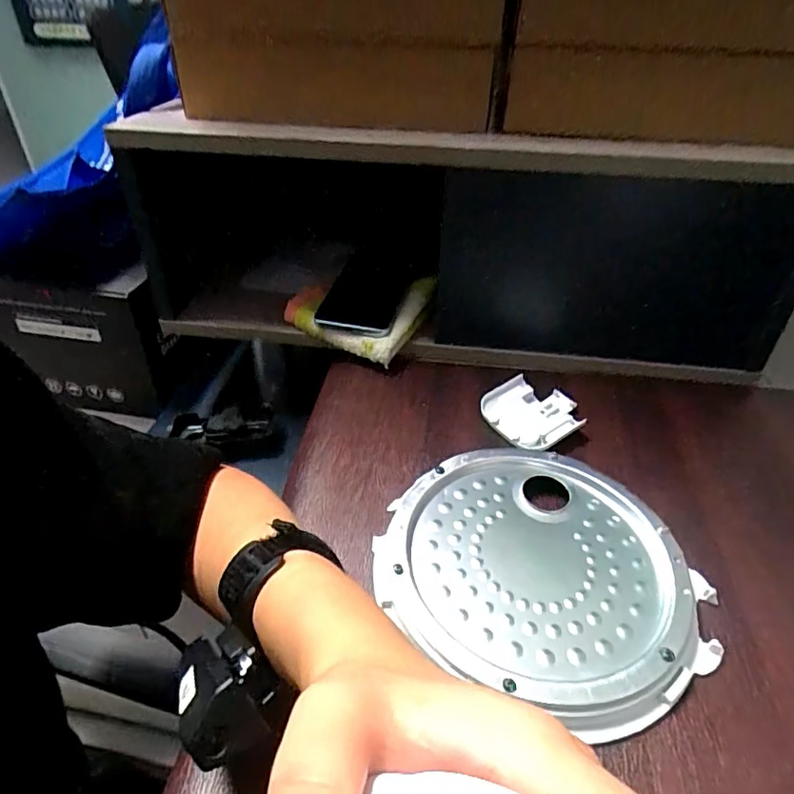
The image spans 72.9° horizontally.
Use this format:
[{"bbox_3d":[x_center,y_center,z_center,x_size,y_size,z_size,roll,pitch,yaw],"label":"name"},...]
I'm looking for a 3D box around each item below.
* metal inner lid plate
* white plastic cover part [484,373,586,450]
[{"bbox_3d":[0.087,0.111,0.346,0.185,0.024,0.190,1,39,-1],"label":"metal inner lid plate"},{"bbox_3d":[0.122,0.012,0.468,0.082,0.016,0.074,-20,42,-24],"label":"white plastic cover part"}]

